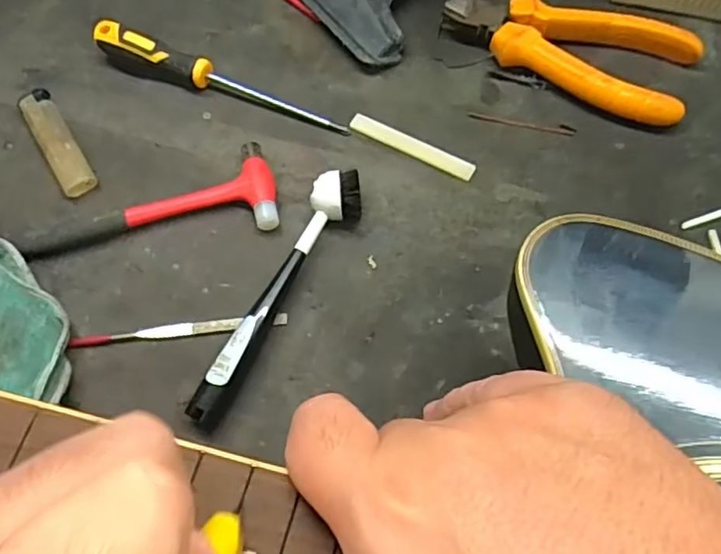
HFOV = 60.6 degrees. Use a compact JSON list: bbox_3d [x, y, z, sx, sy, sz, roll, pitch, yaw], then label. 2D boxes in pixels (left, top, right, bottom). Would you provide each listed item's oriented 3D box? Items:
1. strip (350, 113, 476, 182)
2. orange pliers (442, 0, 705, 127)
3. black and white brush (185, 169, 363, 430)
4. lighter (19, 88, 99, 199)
[{"bbox_3d":[0.031,-0.079,0.368,0.080,0.004,0.012,27,70,14],"label":"strip"},{"bbox_3d":[0.127,-0.144,0.383,0.153,0.022,0.066,27,70,14],"label":"orange pliers"},{"bbox_3d":[-0.043,0.006,0.322,0.023,0.025,0.152,27,70,14],"label":"black and white brush"},{"bbox_3d":[-0.185,-0.083,0.375,0.020,0.012,0.081,-31,68,-11],"label":"lighter"}]

